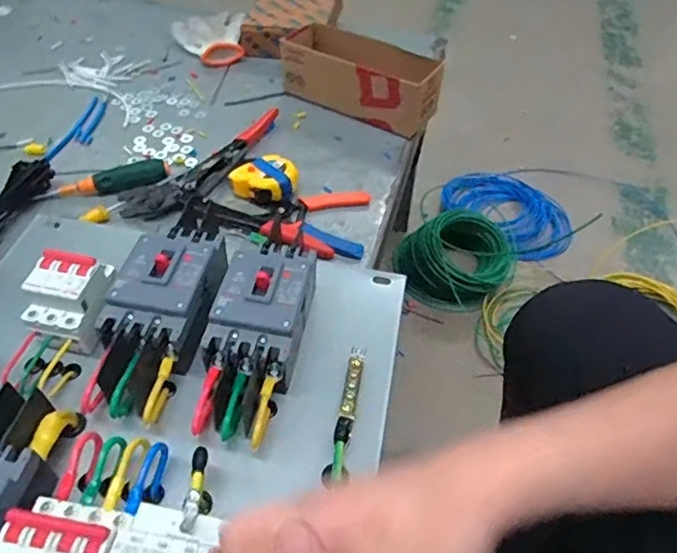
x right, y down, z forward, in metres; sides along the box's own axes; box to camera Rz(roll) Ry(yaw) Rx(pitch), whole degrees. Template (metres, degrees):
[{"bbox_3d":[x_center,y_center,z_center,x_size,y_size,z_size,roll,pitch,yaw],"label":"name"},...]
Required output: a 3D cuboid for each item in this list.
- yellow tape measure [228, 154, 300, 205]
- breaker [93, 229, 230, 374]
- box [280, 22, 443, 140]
[{"bbox_3d":[-0.087,-0.119,0.715,0.077,0.035,0.071,29,53,22],"label":"yellow tape measure"},{"bbox_3d":[-0.154,0.013,0.537,0.089,0.065,0.127,6,48,4],"label":"breaker"},{"bbox_3d":[0.028,-0.290,0.827,0.238,0.073,0.102,25,52,19],"label":"box"}]

